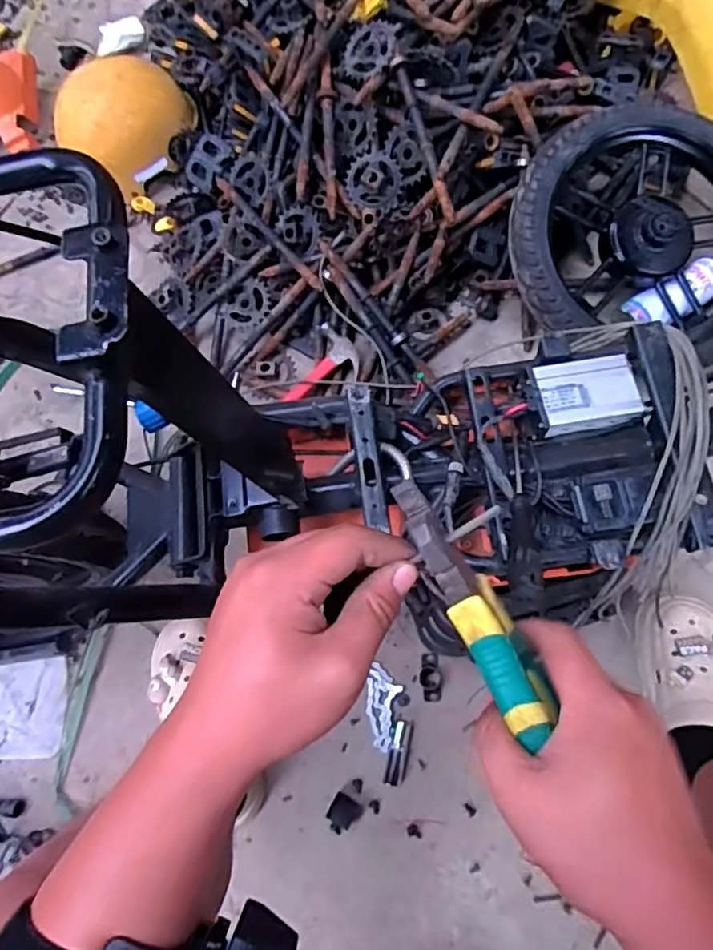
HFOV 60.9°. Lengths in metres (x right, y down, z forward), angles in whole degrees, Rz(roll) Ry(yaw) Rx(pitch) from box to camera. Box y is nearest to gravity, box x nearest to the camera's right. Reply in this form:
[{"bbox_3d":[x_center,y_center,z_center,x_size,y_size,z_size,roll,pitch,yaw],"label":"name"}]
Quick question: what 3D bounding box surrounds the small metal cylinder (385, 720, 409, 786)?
[{"bbox_3d":[0.052,0.355,0.774,0.019,0.013,0.077,11,75,10],"label":"small metal cylinder"}]

